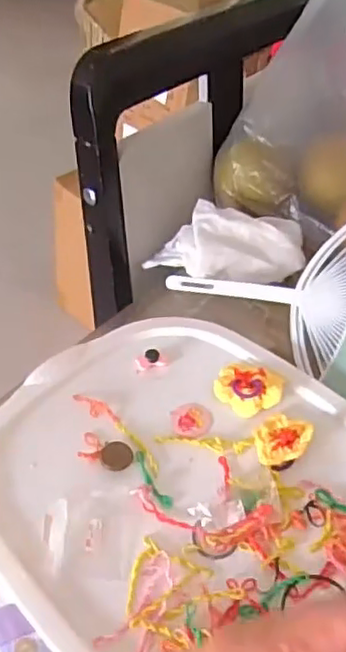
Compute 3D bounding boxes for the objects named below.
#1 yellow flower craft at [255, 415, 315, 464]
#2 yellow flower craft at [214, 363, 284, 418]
[{"bbox_3d":[0.072,0.072,0.424,0.034,0.022,0.040,18,48,10],"label":"yellow flower craft"},{"bbox_3d":[0.053,0.044,0.454,0.046,0.015,0.038,18,48,10],"label":"yellow flower craft"}]

